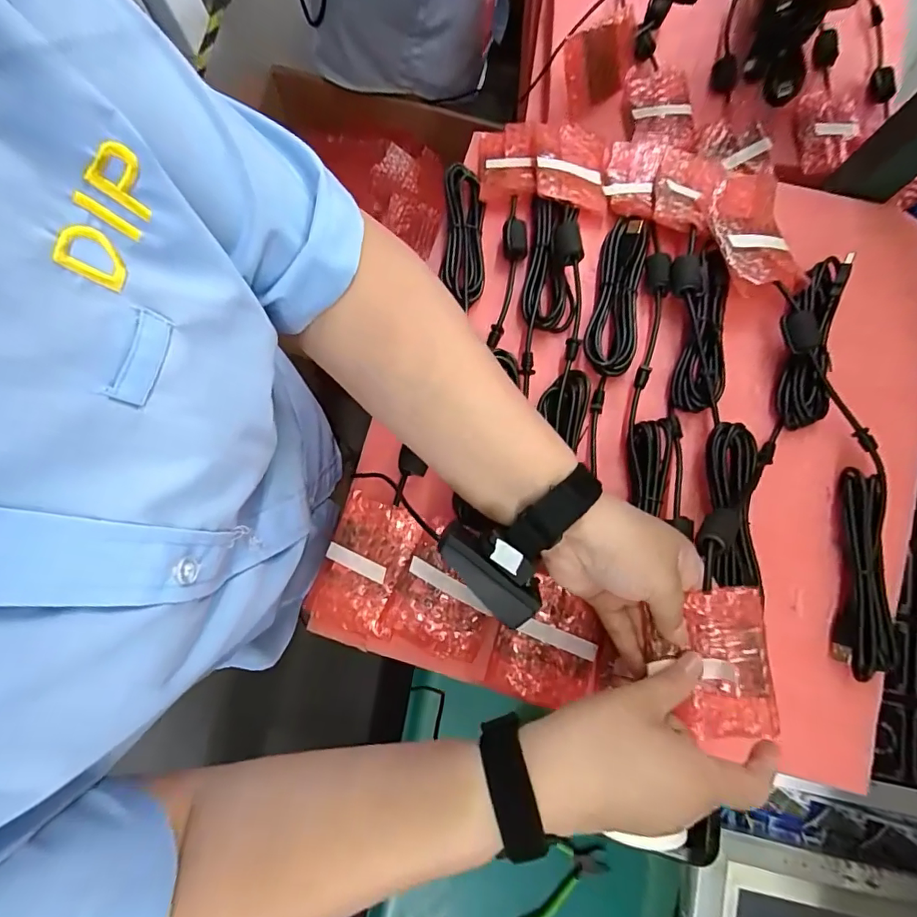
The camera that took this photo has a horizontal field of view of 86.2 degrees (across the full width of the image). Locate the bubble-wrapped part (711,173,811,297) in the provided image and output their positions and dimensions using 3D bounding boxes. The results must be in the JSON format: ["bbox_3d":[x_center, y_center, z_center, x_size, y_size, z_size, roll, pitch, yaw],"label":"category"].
[{"bbox_3d":[0.243,-0.184,0.405,0.060,0.018,0.107,-15,80,-4],"label":"bubble-wrapped part"}]

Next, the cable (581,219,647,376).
[{"bbox_3d":[0.136,-0.138,0.416,0.040,0.023,0.142,15,79,2],"label":"cable"}]

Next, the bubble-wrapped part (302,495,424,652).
[{"bbox_3d":[-0.075,0.088,0.378,0.062,0.020,0.109,21,79,3],"label":"bubble-wrapped part"}]

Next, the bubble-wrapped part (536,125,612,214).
[{"bbox_3d":[0.105,-0.268,0.449,0.063,0.028,0.092,10,79,1],"label":"bubble-wrapped part"}]

